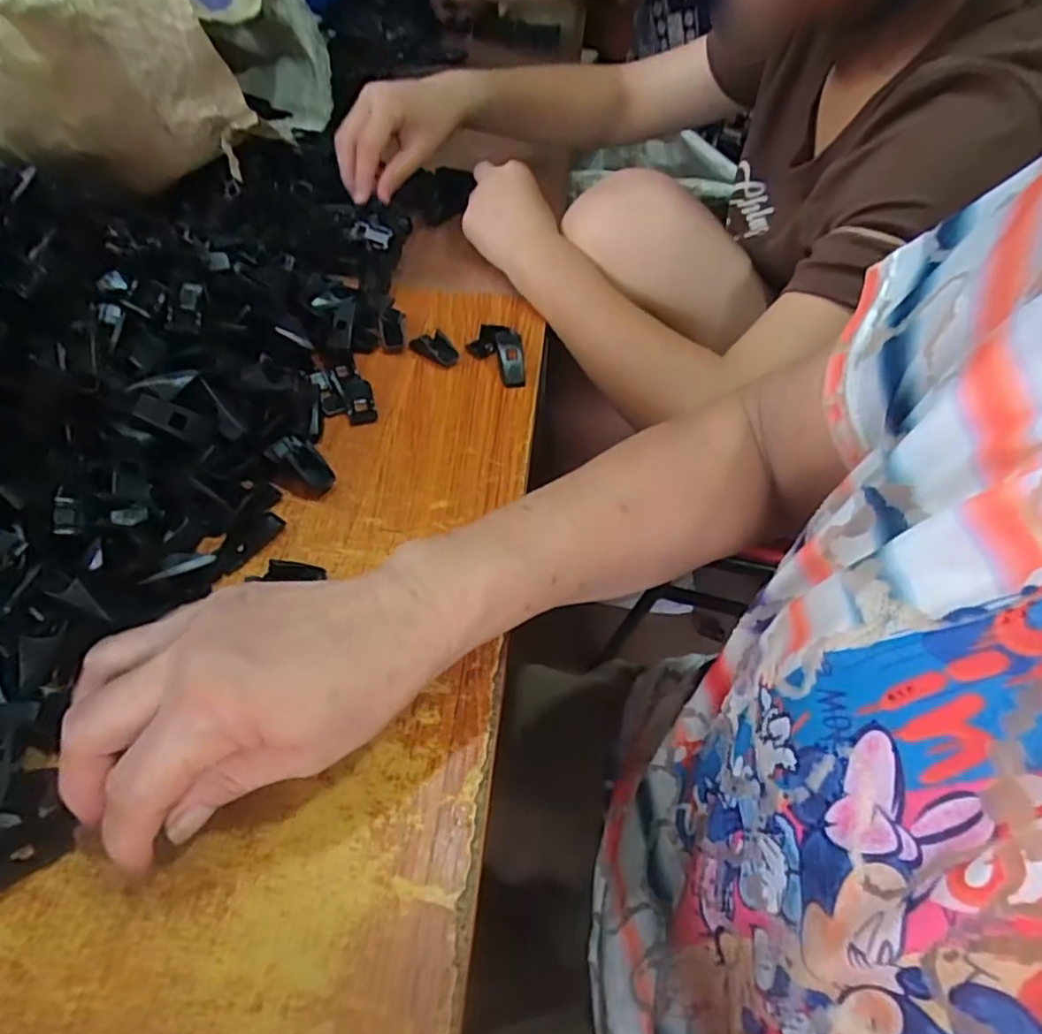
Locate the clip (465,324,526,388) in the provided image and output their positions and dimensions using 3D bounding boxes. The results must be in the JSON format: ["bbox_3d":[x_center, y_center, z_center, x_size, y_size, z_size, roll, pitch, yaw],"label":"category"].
[{"bbox_3d":[-0.019,-0.123,0.485,0.040,0.013,0.067,-1,48,-3],"label":"clip"}]

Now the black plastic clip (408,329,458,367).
[{"bbox_3d":[-0.063,-0.126,0.482,0.041,0.011,0.019,30,54,23],"label":"black plastic clip"}]

